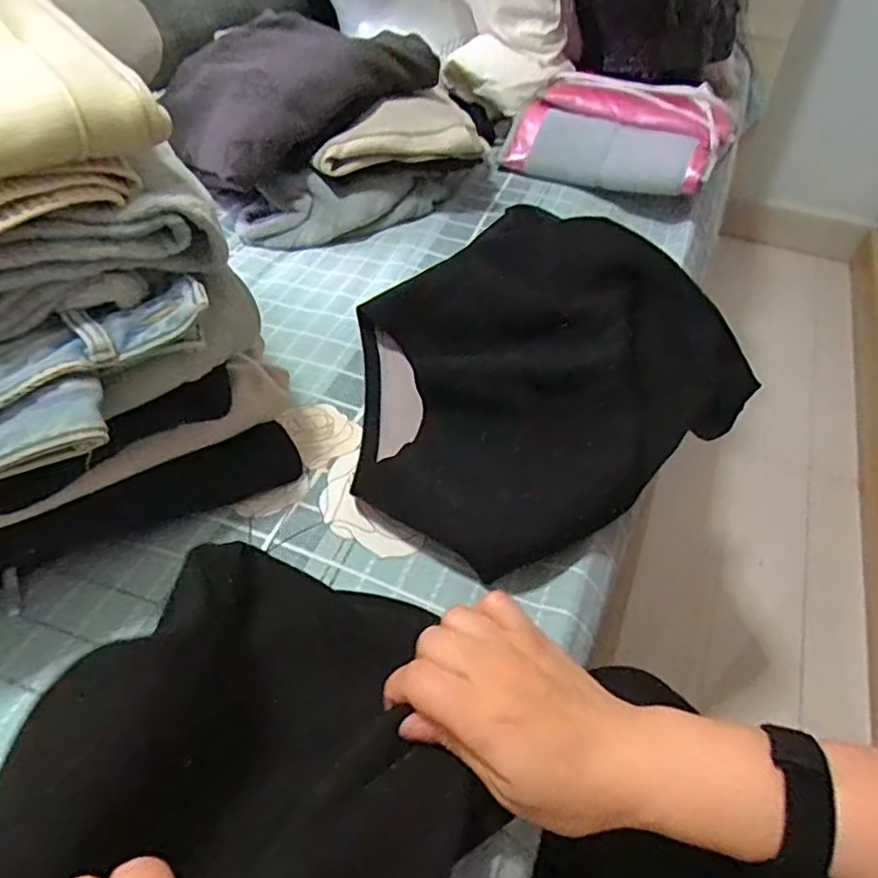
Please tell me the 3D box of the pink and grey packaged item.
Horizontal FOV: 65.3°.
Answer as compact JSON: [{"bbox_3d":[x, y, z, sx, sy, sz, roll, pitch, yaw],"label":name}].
[{"bbox_3d":[0.245,-0.409,0.913,0.260,0.073,0.215,23,49,17],"label":"pink and grey packaged item"}]

